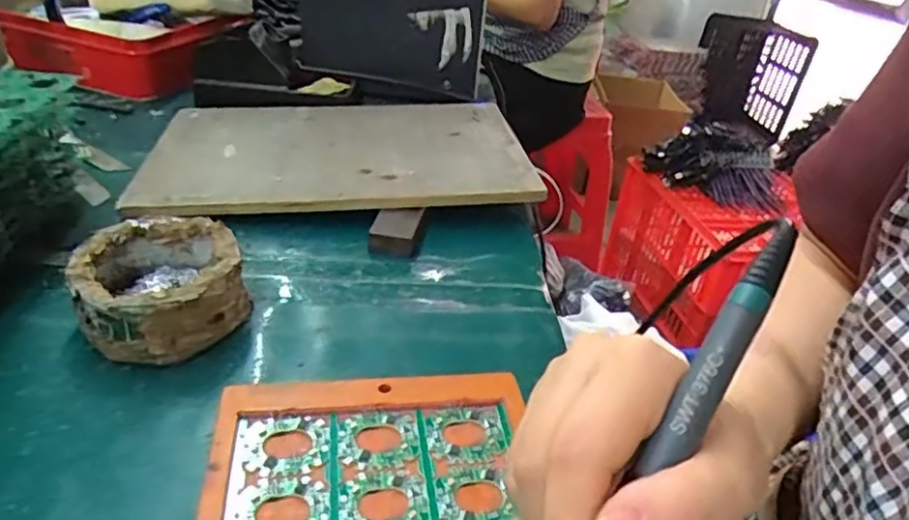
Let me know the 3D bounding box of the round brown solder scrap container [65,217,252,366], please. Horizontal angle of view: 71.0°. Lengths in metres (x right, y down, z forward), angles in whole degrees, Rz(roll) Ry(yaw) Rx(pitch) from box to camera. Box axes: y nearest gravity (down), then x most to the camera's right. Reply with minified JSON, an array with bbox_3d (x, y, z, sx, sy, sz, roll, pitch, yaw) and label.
[{"bbox_3d":[-0.157,0.014,0.344,0.080,0.045,0.084,-10,35,-23],"label":"round brown solder scrap container"}]

